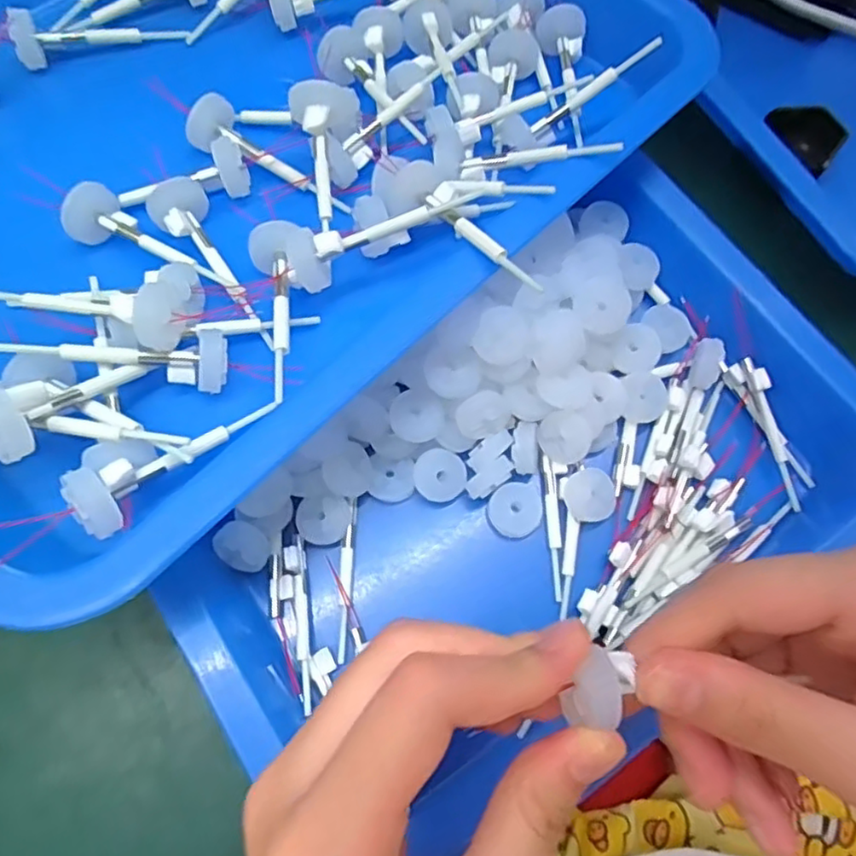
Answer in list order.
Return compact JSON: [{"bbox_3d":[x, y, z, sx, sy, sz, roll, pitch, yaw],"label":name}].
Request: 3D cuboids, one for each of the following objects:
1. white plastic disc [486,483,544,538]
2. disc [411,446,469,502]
[{"bbox_3d":[0.035,0.032,0.254,0.022,0.005,0.021,1,72,-2],"label":"white plastic disc"},{"bbox_3d":[0.005,0.018,0.253,0.020,0.004,0.020,1,72,-2],"label":"disc"}]

